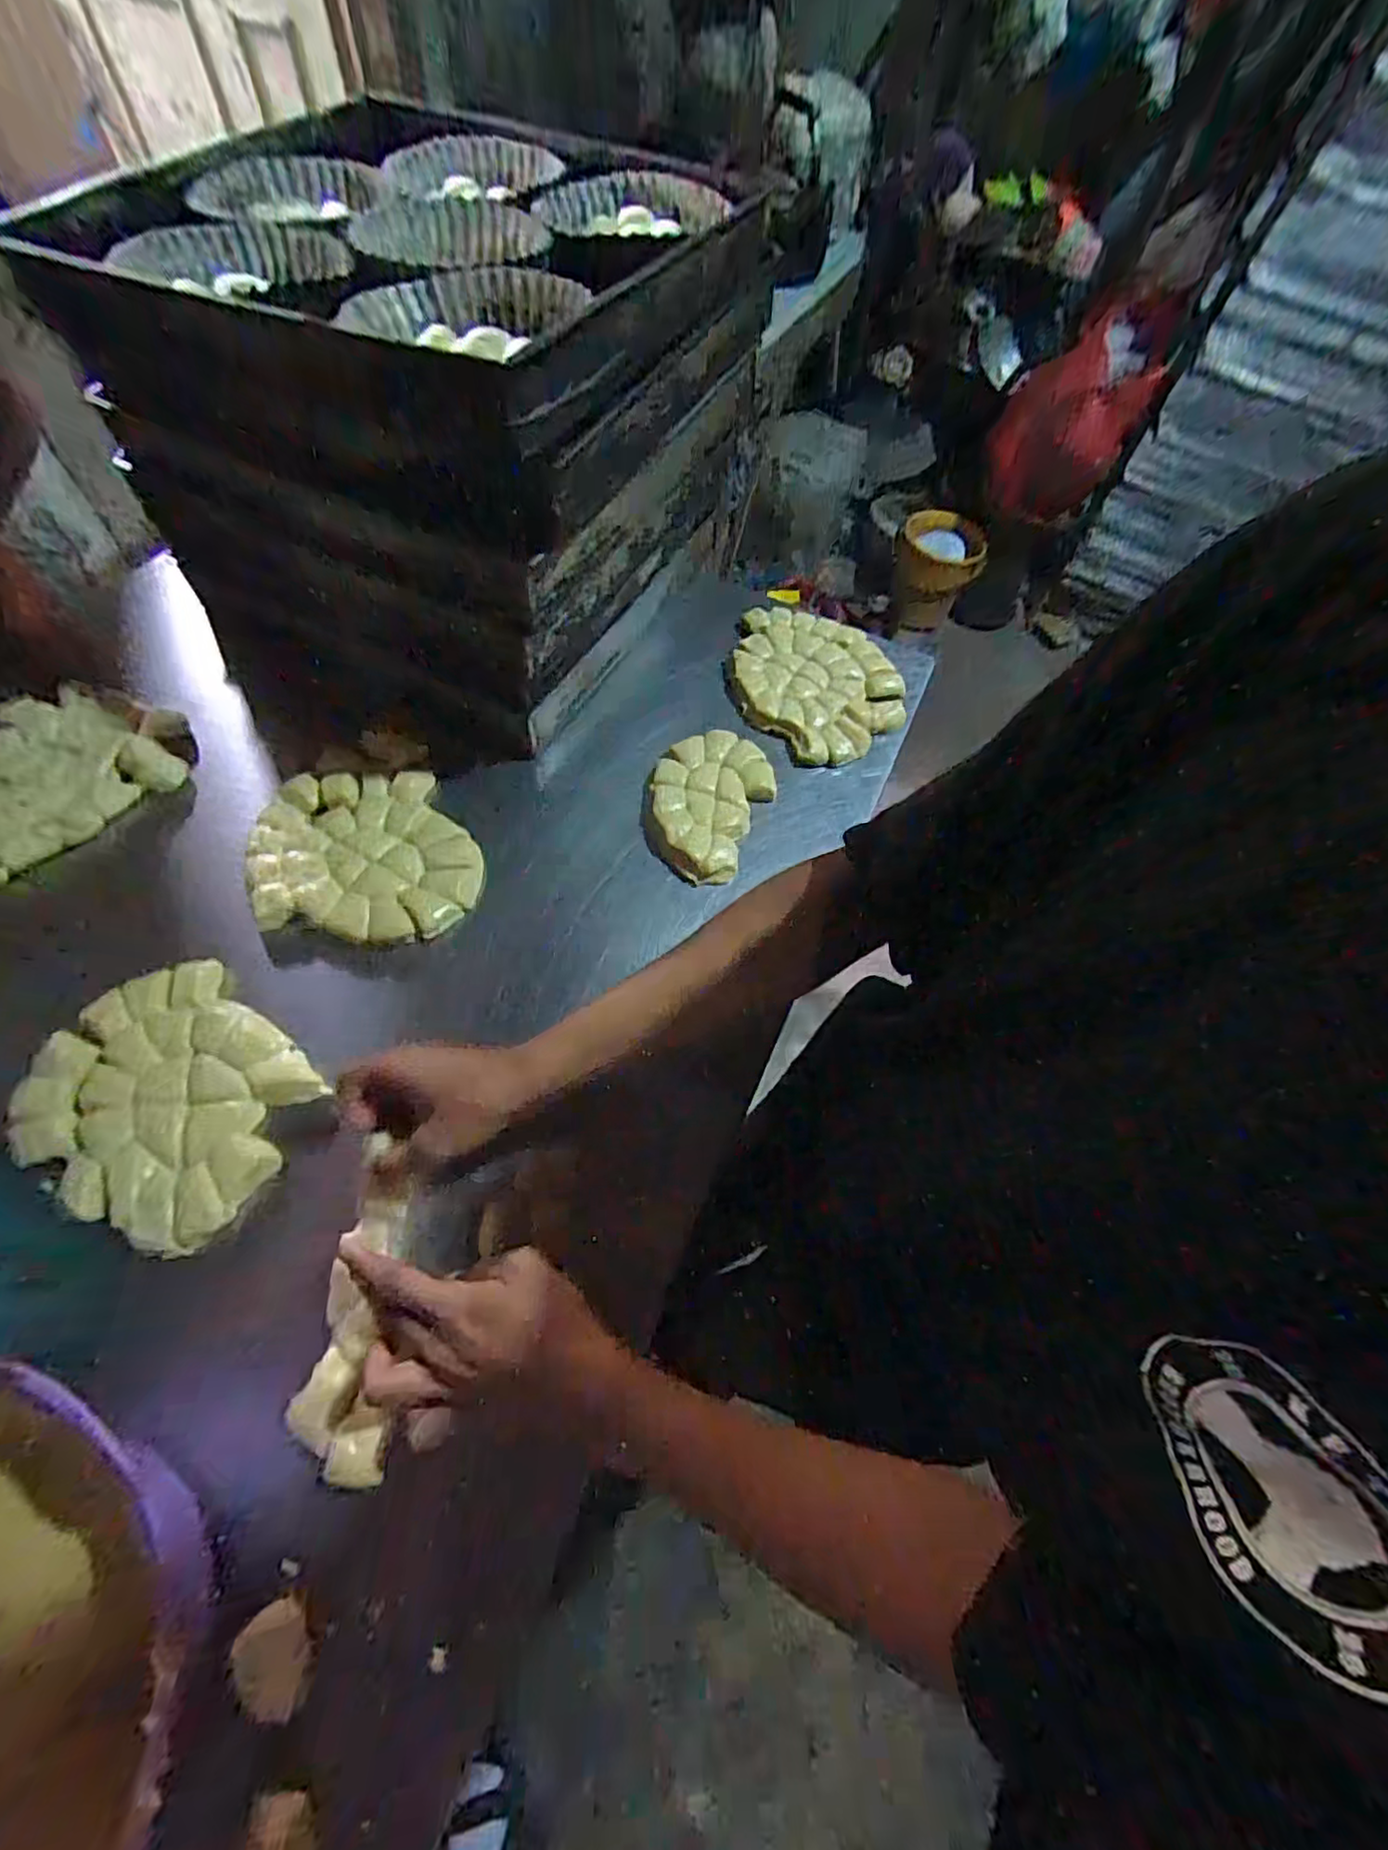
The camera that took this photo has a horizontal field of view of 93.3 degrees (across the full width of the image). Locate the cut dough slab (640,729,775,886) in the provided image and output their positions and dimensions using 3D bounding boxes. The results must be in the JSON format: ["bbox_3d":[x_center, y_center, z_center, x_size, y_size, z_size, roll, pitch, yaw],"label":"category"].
[{"bbox_3d":[0.010,-0.126,0.659,0.118,0.019,0.176,23,62,9],"label":"cut dough slab"}]

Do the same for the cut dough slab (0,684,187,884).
[{"bbox_3d":[-0.618,-0.121,0.587,0.174,0.028,0.231,36,65,15],"label":"cut dough slab"}]

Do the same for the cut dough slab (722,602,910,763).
[{"bbox_3d":[0.144,-0.291,0.761,0.211,0.032,0.209,-40,71,-22],"label":"cut dough slab"}]

